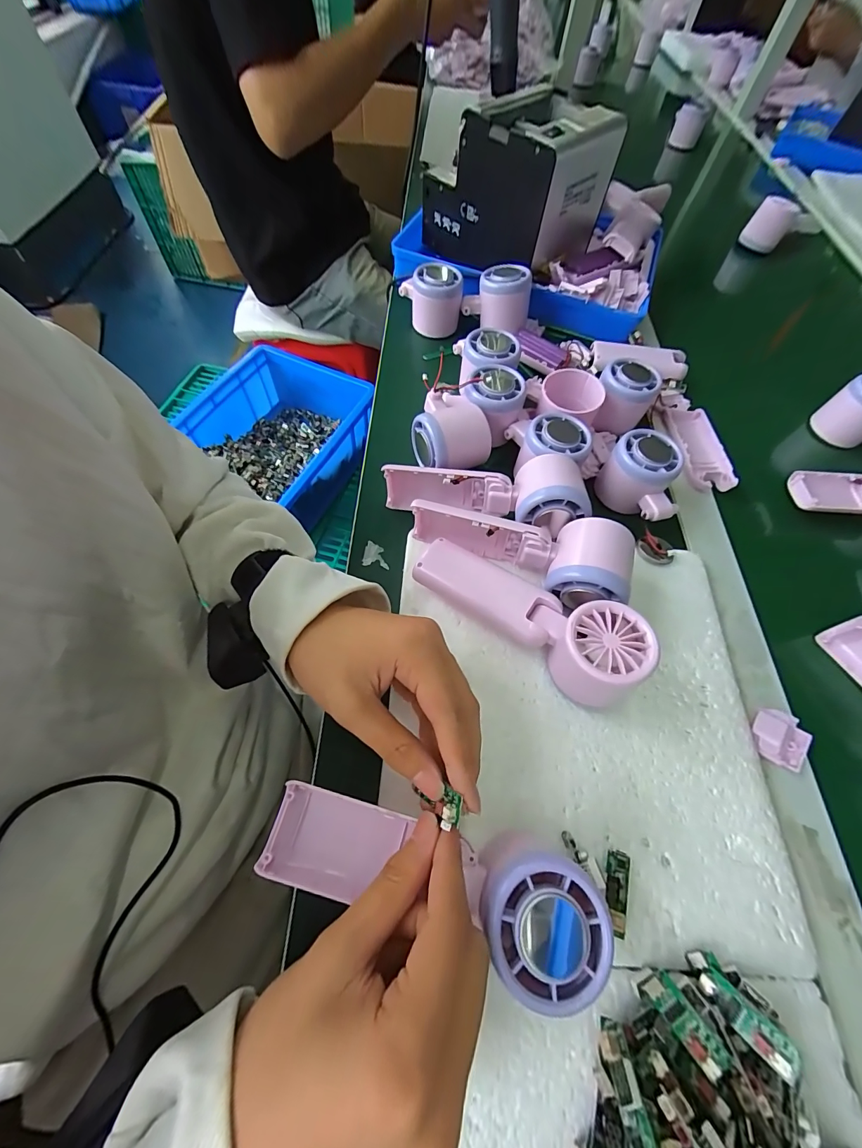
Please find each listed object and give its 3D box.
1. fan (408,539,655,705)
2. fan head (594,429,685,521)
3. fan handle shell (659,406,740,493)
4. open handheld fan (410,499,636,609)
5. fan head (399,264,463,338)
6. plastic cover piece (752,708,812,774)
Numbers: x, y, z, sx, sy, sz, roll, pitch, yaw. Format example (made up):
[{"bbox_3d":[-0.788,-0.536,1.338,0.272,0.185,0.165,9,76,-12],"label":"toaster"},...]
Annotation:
[{"bbox_3d":[0.065,0.023,0.271,0.161,0.059,0.050,37,67,14],"label":"fan"},{"bbox_3d":[0.187,-0.086,0.344,0.071,0.047,0.063,35,66,13],"label":"fan head"},{"bbox_3d":[0.271,-0.131,0.400,0.050,0.014,0.106,-1,63,-4],"label":"fan handle shell"},{"bbox_3d":[0.063,-0.024,0.293,0.162,0.059,0.058,14,62,21],"label":"open handheld fan"},{"bbox_3d":[-0.001,-0.317,0.456,0.070,0.057,0.055,3,62,-3],"label":"fan head"},{"bbox_3d":[0.244,0.114,0.274,0.034,0.008,0.037,34,66,13],"label":"plastic cover piece"}]

